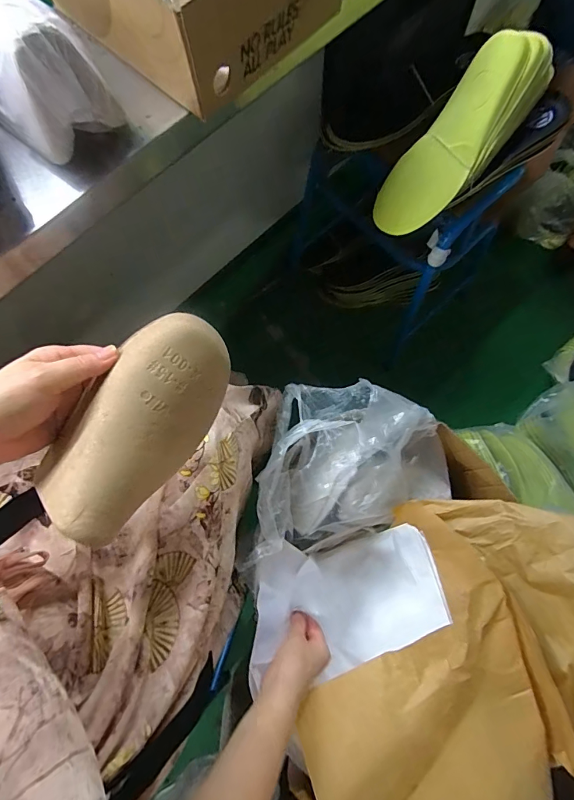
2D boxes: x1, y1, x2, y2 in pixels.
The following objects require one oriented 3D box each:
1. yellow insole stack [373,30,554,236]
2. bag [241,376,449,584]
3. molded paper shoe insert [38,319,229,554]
[{"bbox_3d":[0.255,-0.391,0.607,0.110,0.067,0.316,42,100,11],"label":"yellow insole stack"},{"bbox_3d":[0.109,0.105,0.611,0.277,0.145,0.260,1,76,2],"label":"bag"},{"bbox_3d":[-0.119,0.015,0.323,0.085,0.041,0.183,30,77,9],"label":"molded paper shoe insert"}]

